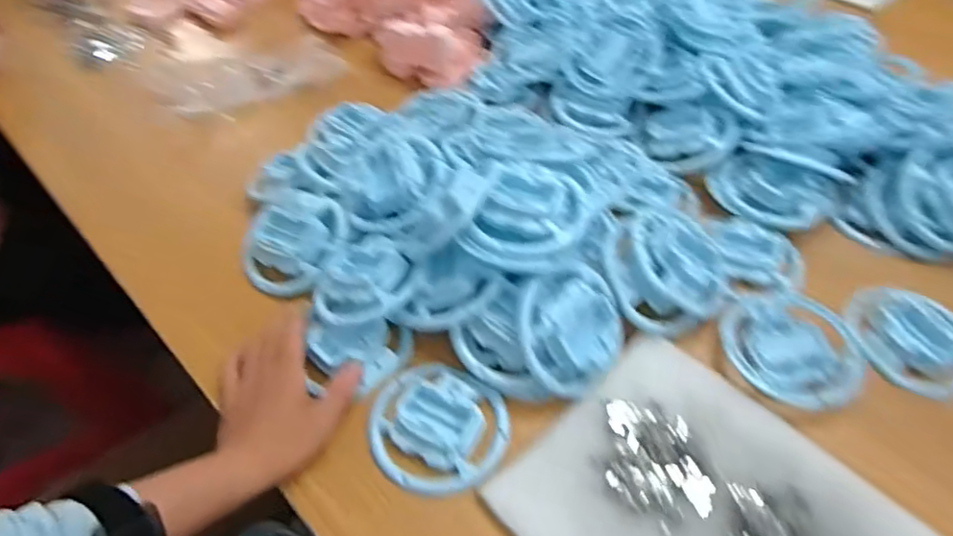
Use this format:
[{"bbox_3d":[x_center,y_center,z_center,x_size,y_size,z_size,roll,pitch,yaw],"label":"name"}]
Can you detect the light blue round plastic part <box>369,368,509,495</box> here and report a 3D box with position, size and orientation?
[{"bbox_3d":[-0.032,0.119,0.471,0.106,0.016,0.094,21,54,17],"label":"light blue round plastic part"}]

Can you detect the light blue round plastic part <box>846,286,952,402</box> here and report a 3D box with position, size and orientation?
[{"bbox_3d":[0.366,0.062,0.524,0.104,0.023,0.079,32,58,24],"label":"light blue round plastic part"}]

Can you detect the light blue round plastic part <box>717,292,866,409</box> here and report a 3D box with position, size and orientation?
[{"bbox_3d":[0.262,0.063,0.517,0.108,0.023,0.107,0,51,1],"label":"light blue round plastic part"}]

